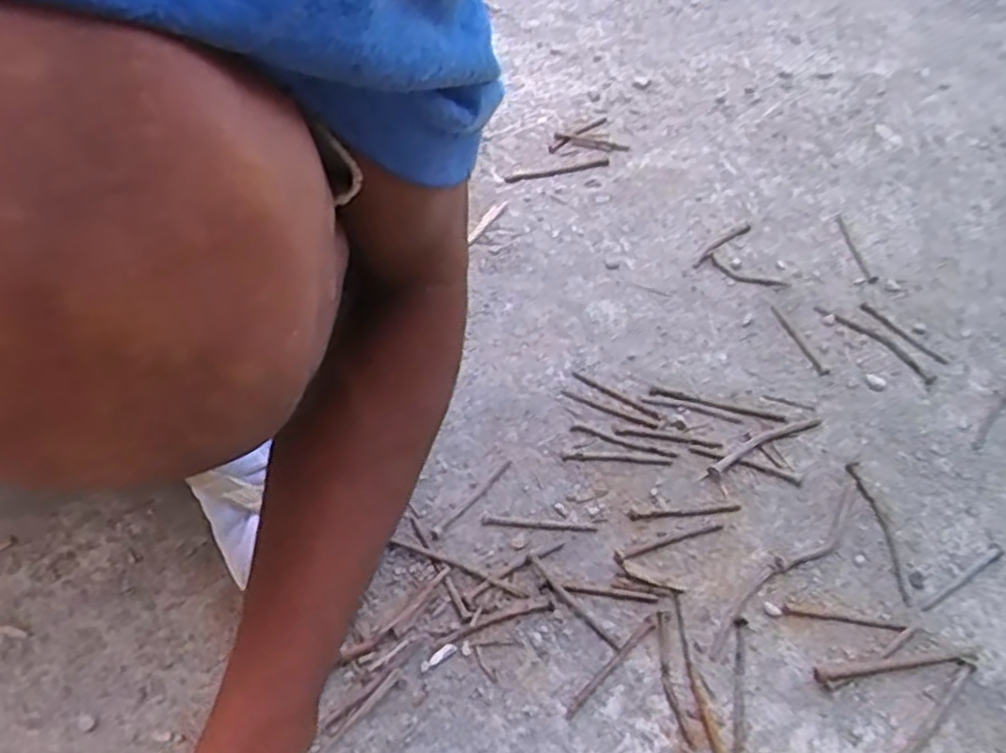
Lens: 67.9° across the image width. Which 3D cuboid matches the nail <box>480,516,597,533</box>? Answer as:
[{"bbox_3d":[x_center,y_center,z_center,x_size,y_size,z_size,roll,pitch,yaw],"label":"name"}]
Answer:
[{"bbox_3d":[0.023,0.096,0.480,0.073,0.004,0.006,6,54,2],"label":"nail"}]

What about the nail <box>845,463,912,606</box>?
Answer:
[{"bbox_3d":[0.247,0.100,0.486,0.011,0.005,0.098,-6,54,-7],"label":"nail"}]

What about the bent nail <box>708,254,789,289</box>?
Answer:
[{"bbox_3d":[0.203,-0.084,0.621,0.068,0.006,0.018,20,55,12],"label":"bent nail"}]

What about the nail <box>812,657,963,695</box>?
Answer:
[{"bbox_3d":[0.224,0.171,0.431,0.091,0.004,0.012,-4,54,-5],"label":"nail"}]

